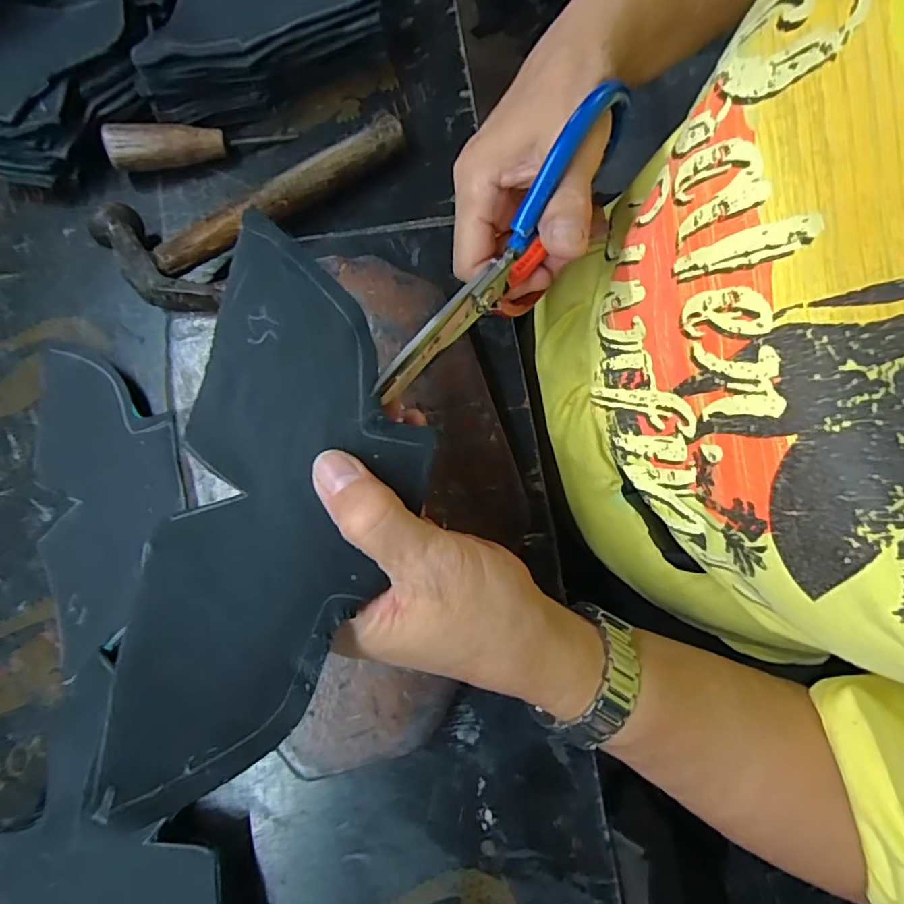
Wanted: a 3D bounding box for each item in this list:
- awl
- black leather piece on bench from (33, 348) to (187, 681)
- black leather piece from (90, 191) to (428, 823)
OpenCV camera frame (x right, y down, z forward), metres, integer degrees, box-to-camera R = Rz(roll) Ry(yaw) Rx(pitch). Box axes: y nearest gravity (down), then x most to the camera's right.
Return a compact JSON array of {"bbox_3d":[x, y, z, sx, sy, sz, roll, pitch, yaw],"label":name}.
[{"bbox_3d":[-0.160,-0.196,0.340,0.107,0.027,0.019,-9,79,-2],"label":"awl"},{"bbox_3d":[-0.193,0.022,0.300,0.092,0.006,0.173,-14,80,9],"label":"black leather piece on bench"},{"bbox_3d":[-0.053,0.014,0.181,0.080,0.032,0.179,7,72,1],"label":"black leather piece"}]

